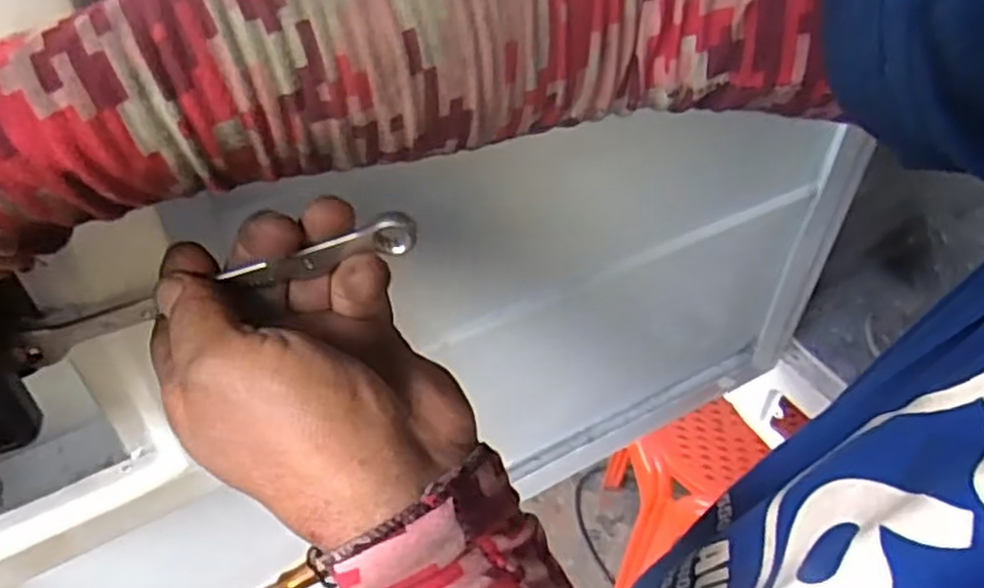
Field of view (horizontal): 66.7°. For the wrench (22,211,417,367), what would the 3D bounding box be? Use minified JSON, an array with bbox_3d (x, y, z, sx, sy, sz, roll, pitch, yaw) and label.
[{"bbox_3d":[-0.102,-0.001,0.268,0.157,0.017,0.006,-16,46,9],"label":"wrench"}]

